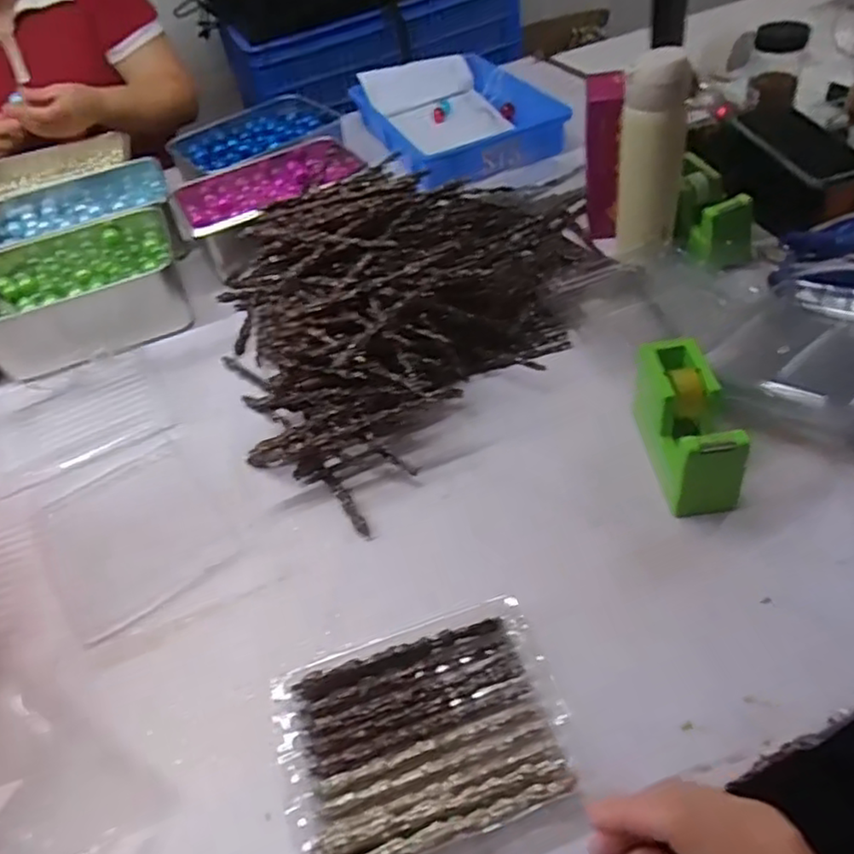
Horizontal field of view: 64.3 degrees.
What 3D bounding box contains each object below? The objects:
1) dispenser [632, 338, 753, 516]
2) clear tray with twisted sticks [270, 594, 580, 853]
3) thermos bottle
[{"bbox_3d":[0.209,-0.003,0.556,0.055,0.075,0.133,-9,45,1],"label":"dispenser"},{"bbox_3d":[-0.001,0.198,0.443,0.181,0.036,0.135,-16,45,-7],"label":"clear tray with twisted sticks"},{"bbox_3d":[0.239,-0.284,0.727,0.069,0.206,0.079,8,47,17],"label":"thermos bottle"}]

